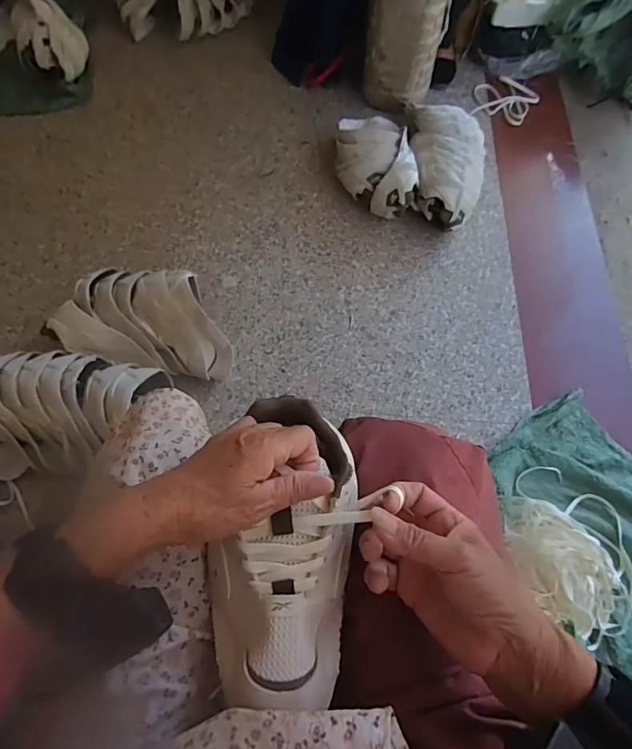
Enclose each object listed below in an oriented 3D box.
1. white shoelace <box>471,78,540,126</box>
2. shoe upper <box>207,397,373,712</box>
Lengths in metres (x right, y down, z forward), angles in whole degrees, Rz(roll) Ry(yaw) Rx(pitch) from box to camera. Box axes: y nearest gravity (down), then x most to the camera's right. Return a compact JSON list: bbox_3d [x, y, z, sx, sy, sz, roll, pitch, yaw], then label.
[{"bbox_3d":[0.555,-0.805,1.320,0.178,0.021,0.181,18,66,6],"label":"white shoelace"},{"bbox_3d":[-0.022,0.123,0.341,0.107,0.072,0.213,10,68,5],"label":"shoe upper"}]

